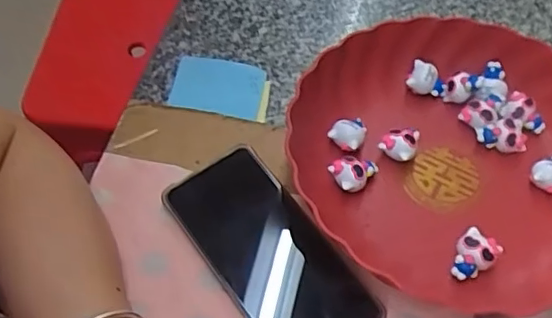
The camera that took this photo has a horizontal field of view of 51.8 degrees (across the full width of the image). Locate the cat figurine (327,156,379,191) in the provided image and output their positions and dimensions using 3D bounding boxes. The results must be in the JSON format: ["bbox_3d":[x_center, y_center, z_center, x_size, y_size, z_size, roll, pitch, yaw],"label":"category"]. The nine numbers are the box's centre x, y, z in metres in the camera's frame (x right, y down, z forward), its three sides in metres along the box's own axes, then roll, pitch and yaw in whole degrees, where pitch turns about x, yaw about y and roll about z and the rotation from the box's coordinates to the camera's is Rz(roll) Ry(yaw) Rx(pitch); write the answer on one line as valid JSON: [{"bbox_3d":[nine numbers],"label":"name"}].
[{"bbox_3d":[0.059,0.009,0.421,0.032,0.019,0.025,-28,64,-14],"label":"cat figurine"}]

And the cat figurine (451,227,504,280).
[{"bbox_3d":[0.133,0.067,0.387,0.025,0.022,0.033,39,68,20],"label":"cat figurine"}]

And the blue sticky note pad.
[{"bbox_3d":[-0.047,-0.059,0.479,0.081,0.011,0.055,8,61,5],"label":"blue sticky note pad"}]

